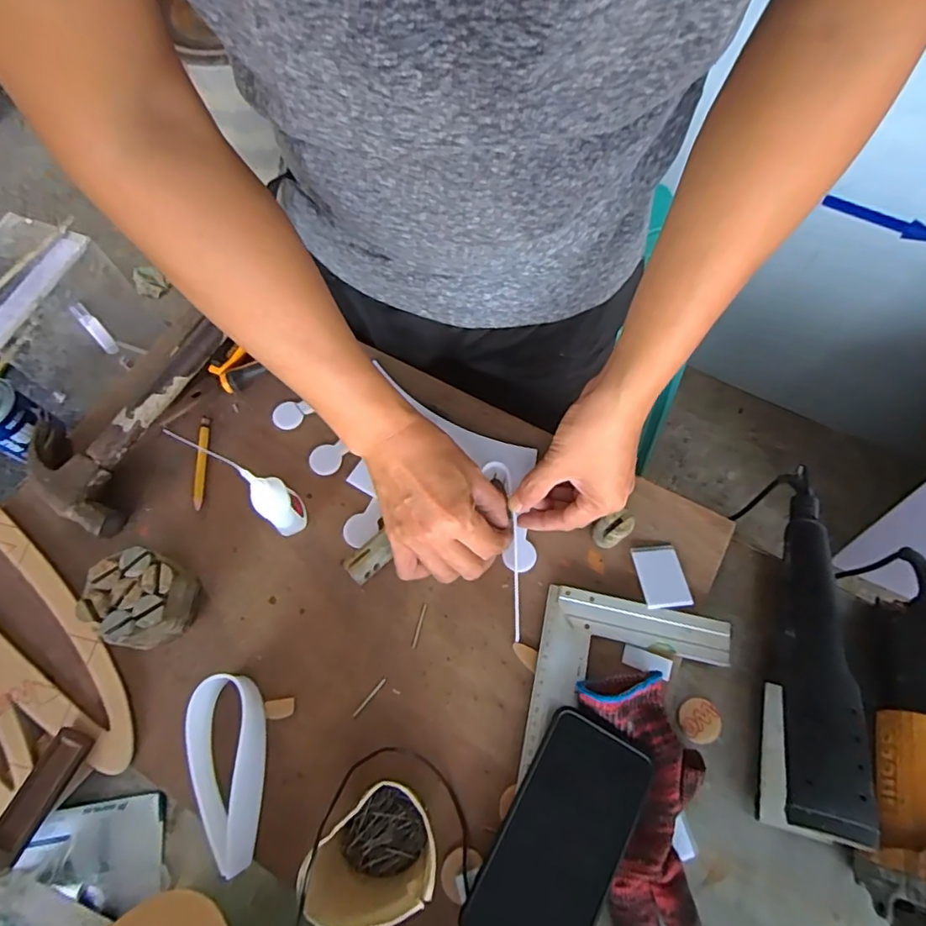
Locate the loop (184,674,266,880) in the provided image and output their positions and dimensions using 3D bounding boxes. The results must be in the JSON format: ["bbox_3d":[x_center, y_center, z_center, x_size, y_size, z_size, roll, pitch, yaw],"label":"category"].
[{"bbox_3d":[-0.178,0.229,0.410,0.049,0.041,0.131,-5,67,-2],"label":"loop"}]

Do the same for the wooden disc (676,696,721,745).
[{"bbox_3d":[0.195,0.211,0.447,0.033,0.004,0.032,0,66,0],"label":"wooden disc"}]

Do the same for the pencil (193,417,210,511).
[{"bbox_3d":[-0.251,-0.001,0.521,0.010,0.005,0.093,-5,66,-3],"label":"pencil"}]

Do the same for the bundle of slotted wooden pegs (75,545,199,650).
[{"bbox_3d":[-0.263,0.112,0.451,0.071,0.053,0.069,0,66,0],"label":"bundle of slotted wooden pegs"}]

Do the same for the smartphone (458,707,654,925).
[{"bbox_3d":[0.069,0.267,0.385,0.079,0.014,0.160,27,70,15],"label":"smartphone"}]

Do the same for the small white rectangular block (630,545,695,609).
[{"bbox_3d":[0.171,0.097,0.472,0.040,0.004,0.055,-2,59,-9],"label":"small white rectangular block"}]

